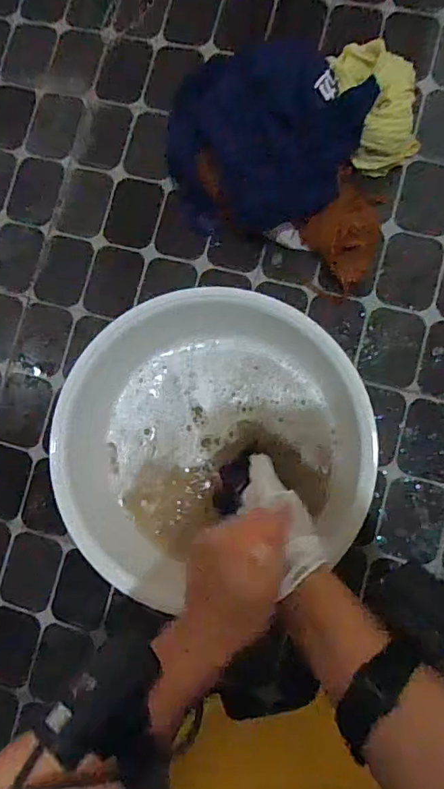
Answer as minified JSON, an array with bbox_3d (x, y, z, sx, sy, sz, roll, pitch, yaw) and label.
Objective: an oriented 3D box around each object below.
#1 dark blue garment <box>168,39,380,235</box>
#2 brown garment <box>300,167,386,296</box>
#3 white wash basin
[{"bbox_3d":[0.053,-0.304,0.649,0.247,0.080,0.201,2,84,7],"label":"dark blue garment"},{"bbox_3d":[0.148,-0.197,0.629,0.089,0.034,0.119,24,87,8],"label":"brown garment"},{"bbox_3d":[-0.009,0.046,0.598,0.323,0.126,0.298,-1,83,8],"label":"white wash basin"}]

